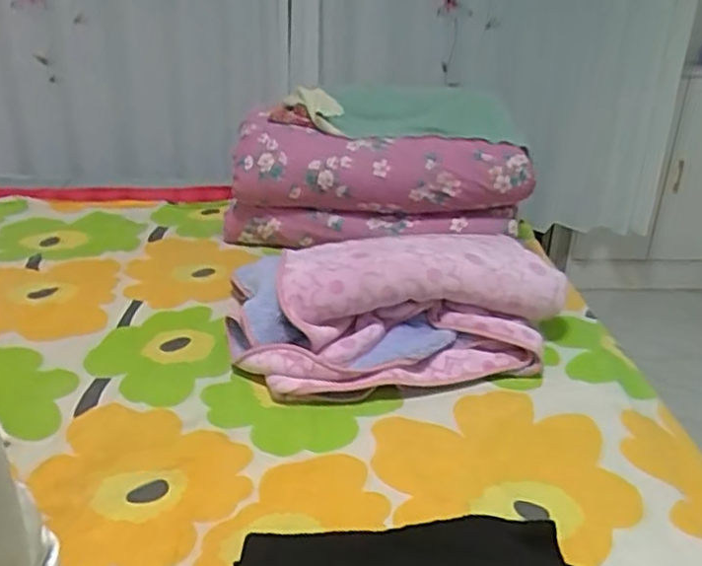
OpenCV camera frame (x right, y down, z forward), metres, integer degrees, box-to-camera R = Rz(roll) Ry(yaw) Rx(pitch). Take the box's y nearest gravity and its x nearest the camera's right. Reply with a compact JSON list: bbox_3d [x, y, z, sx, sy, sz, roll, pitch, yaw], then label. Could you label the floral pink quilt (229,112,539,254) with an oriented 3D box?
[{"bbox_3d":[0.039,-0.181,1.417,0.616,0.266,0.206,11,28,19],"label":"floral pink quilt"}]

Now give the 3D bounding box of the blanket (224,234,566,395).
[{"bbox_3d":[0.071,0.029,1.138,0.538,0.162,0.340,-2,26,-5],"label":"blanket"}]

